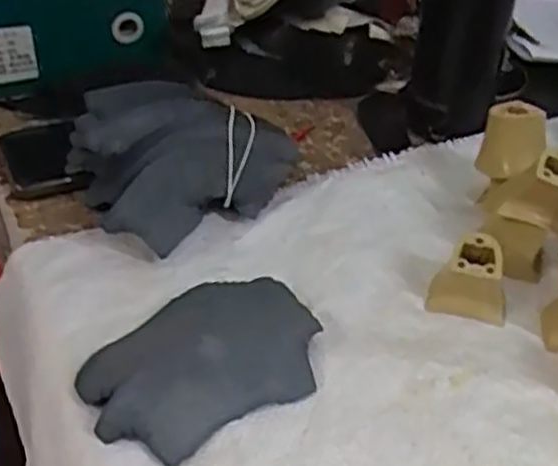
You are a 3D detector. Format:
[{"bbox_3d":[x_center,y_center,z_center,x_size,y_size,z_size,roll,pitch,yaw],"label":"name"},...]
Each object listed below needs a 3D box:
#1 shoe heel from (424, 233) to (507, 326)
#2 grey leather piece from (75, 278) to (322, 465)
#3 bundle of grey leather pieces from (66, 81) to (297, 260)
[{"bbox_3d":[0.110,0.025,0.438,0.043,0.036,0.029,12,40,12],"label":"shoe heel"},{"bbox_3d":[-0.038,0.064,0.396,0.122,0.015,0.082,-23,45,-28],"label":"grey leather piece"},{"bbox_3d":[-0.061,-0.052,0.496,0.132,0.063,0.114,-16,42,-21],"label":"bundle of grey leather pieces"}]

